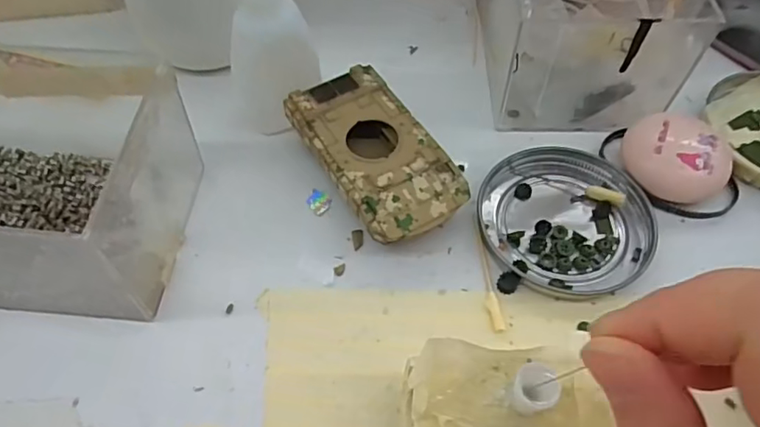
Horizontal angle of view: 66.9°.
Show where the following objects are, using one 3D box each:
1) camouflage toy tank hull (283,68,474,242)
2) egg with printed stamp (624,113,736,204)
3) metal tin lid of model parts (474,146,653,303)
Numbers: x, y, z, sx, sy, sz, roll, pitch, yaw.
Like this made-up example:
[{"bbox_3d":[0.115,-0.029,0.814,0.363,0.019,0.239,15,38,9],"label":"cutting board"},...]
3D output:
[{"bbox_3d":[-0.002,-0.026,0.278,0.051,0.025,0.095,-28,61,-17],"label":"camouflage toy tank hull"},{"bbox_3d":[0.141,-0.026,0.277,0.042,0.025,0.048,-38,64,-22],"label":"egg with printed stamp"},{"bbox_3d":[0.086,0.001,0.268,0.076,0.009,0.077,0,56,0],"label":"metal tin lid of model parts"}]

